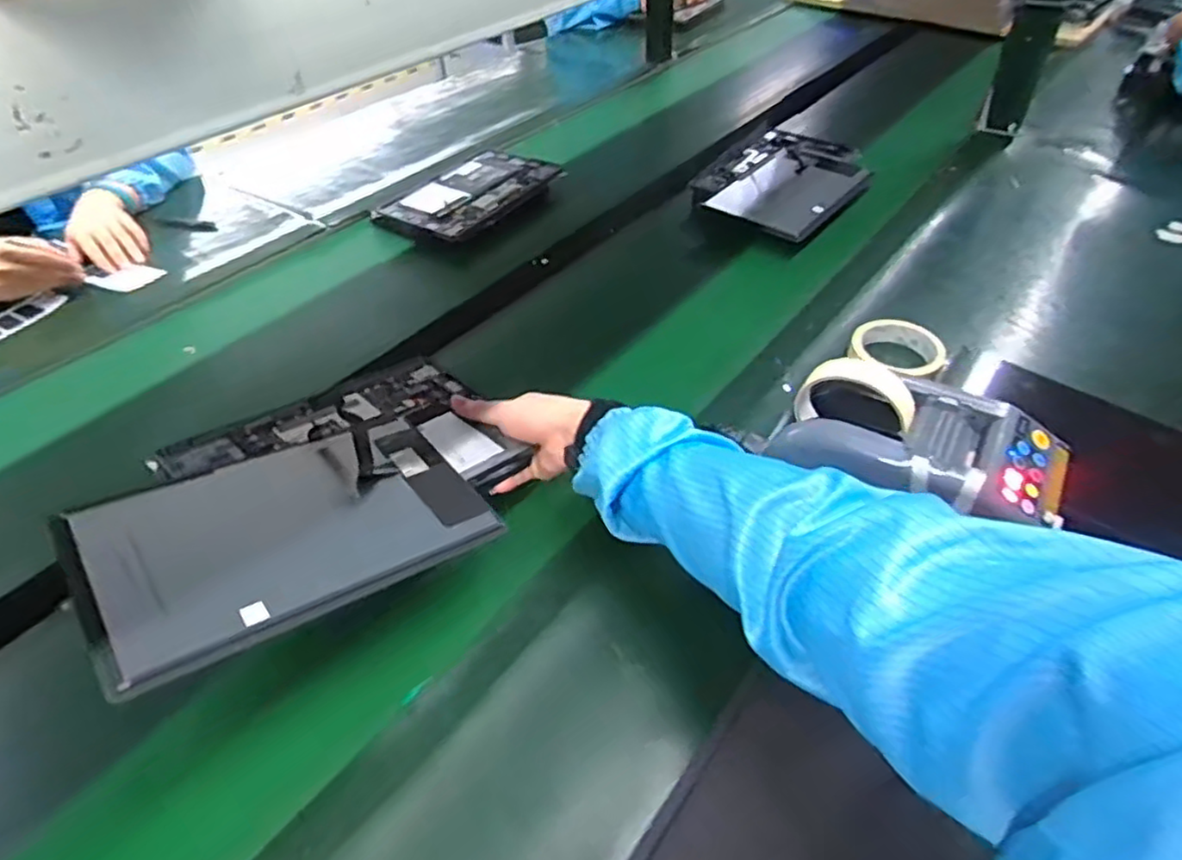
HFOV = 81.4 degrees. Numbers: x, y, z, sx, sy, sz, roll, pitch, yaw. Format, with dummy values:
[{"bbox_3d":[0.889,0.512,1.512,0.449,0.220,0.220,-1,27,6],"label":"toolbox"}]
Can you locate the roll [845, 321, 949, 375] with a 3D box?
[{"bbox_3d":[0.343,-0.091,0.771,0.098,0.034,0.098,-1,45,1],"label":"roll"}]

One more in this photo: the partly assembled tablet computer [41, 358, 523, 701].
[{"bbox_3d":[-0.200,0.037,0.512,0.319,0.018,0.222,-22,46,-41],"label":"partly assembled tablet computer"}]

